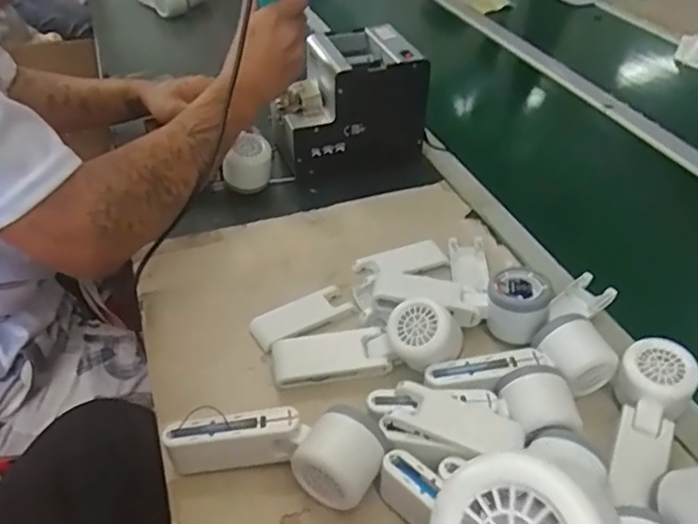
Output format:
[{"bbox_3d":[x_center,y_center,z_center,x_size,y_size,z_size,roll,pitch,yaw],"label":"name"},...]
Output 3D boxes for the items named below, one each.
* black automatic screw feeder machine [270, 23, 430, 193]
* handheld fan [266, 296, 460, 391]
[{"bbox_3d":[-0.006,-0.208,0.793,0.175,0.147,0.148,-14,43,-18],"label":"black automatic screw feeder machine"},{"bbox_3d":[0.015,0.079,0.529,0.164,0.048,0.047,-14,40,9],"label":"handheld fan"}]

